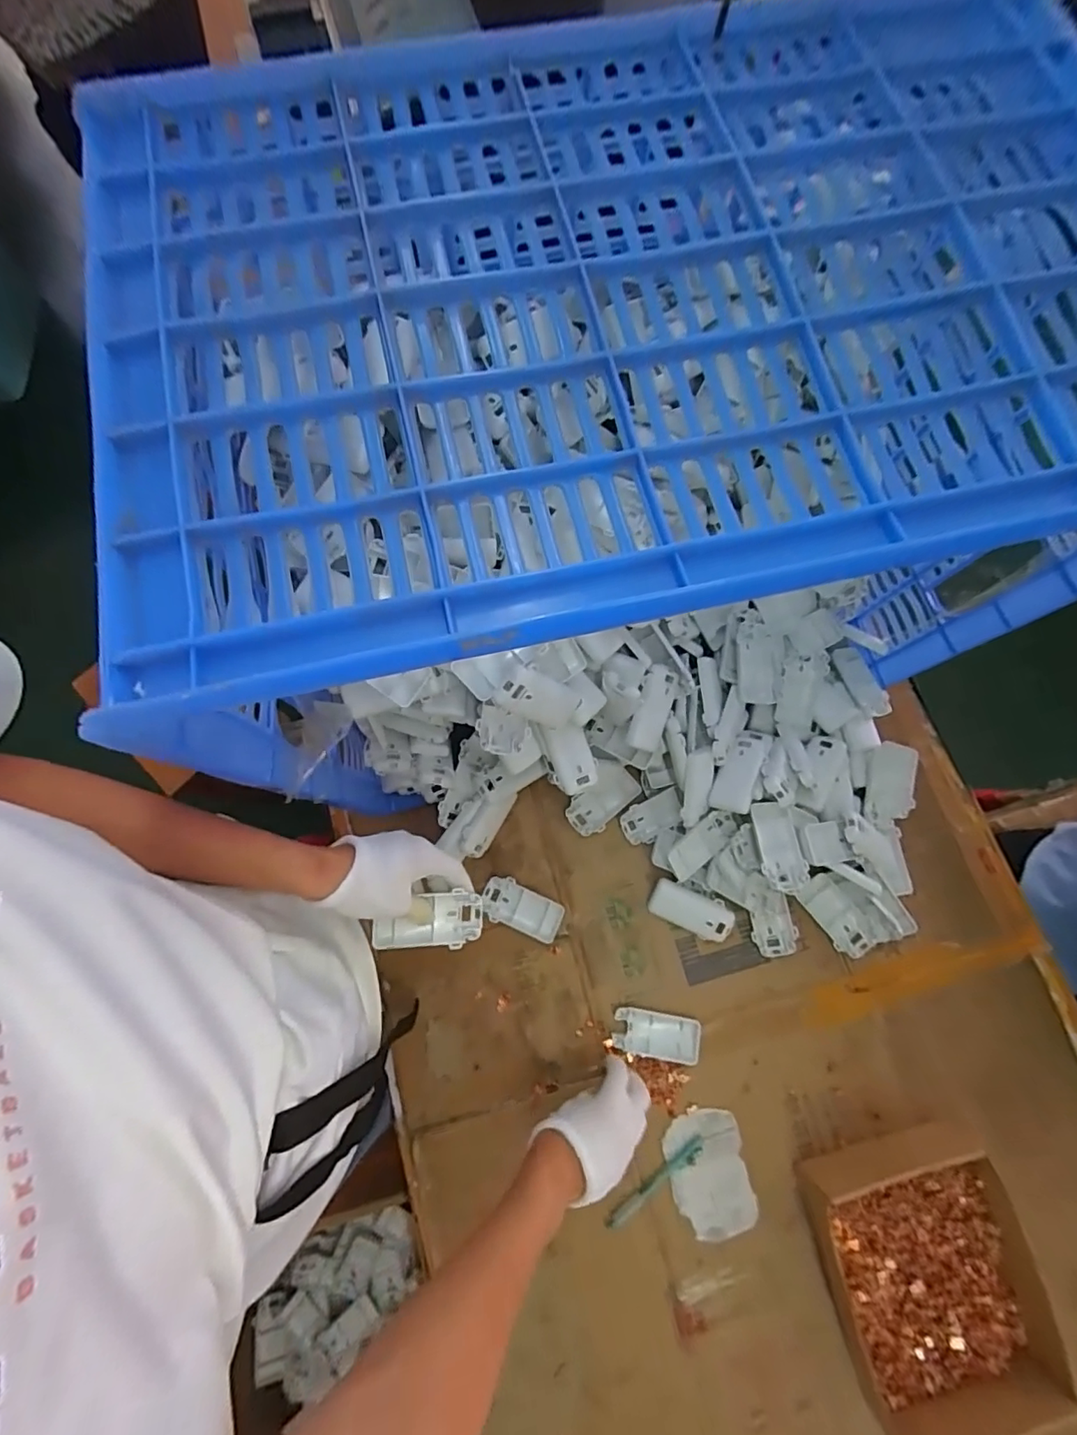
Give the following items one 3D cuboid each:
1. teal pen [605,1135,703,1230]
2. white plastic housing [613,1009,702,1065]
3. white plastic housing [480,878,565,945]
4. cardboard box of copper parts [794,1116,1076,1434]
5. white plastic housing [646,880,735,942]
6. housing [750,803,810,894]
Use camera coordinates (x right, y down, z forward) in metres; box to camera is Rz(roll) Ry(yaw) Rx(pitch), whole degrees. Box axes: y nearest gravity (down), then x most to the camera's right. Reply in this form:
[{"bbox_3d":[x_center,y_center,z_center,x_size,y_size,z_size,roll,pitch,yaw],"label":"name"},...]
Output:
[{"bbox_3d":[0.127,0.501,0.584,0.129,0.009,0.018,-34,75,-10],"label":"teal pen"},{"bbox_3d":[0.133,0.359,0.611,0.094,0.009,0.047,9,73,3],"label":"white plastic housing"},{"bbox_3d":[-0.020,0.230,0.655,0.097,0.012,0.052,19,74,6],"label":"white plastic housing"},{"bbox_3d":[0.390,0.551,0.539,0.193,0.059,0.215,-14,73,-4],"label":"cardboard box of copper parts"},{"bbox_3d":[0.179,0.227,0.639,0.096,0.017,0.046,23,94,12],"label":"white plastic housing"},{"bbox_3d":[0.270,0.145,0.607,0.043,0.022,0.098,-10,76,-4],"label":"housing"}]

